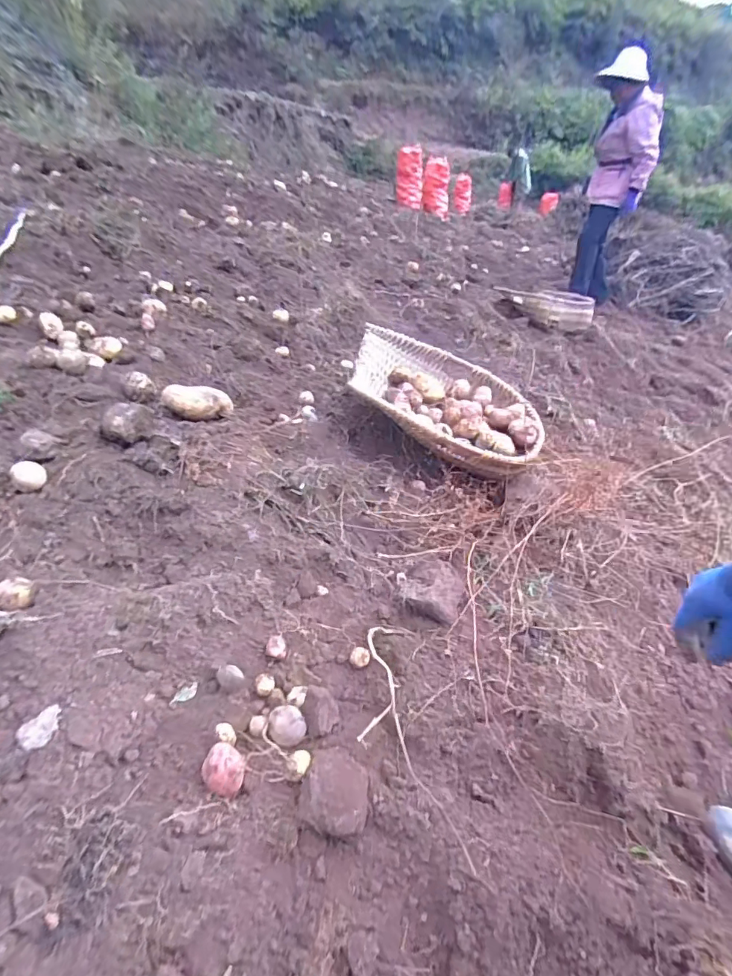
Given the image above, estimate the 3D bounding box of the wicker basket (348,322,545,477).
[{"bbox_3d":[0.227,-0.227,1.322,0.558,0.190,0.438,17,38,-7],"label":"wicker basket"}]

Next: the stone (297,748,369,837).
[{"bbox_3d":[-0.039,0.404,0.634,0.090,0.068,0.111,8,37,9],"label":"stone"}]

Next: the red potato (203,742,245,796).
[{"bbox_3d":[-0.191,0.379,0.628,0.065,0.039,0.054,26,43,30],"label":"red potato"}]

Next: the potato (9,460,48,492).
[{"bbox_3d":[-0.606,-0.021,0.832,0.056,0.042,0.051,-26,44,-32],"label":"potato"}]

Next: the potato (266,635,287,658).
[{"bbox_3d":[-0.153,0.268,0.786,0.033,0.021,0.040,-8,38,-13],"label":"potato"}]

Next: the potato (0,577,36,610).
[{"bbox_3d":[-0.524,0.159,0.693,0.046,0.032,0.044,1,36,-1],"label":"potato"}]

